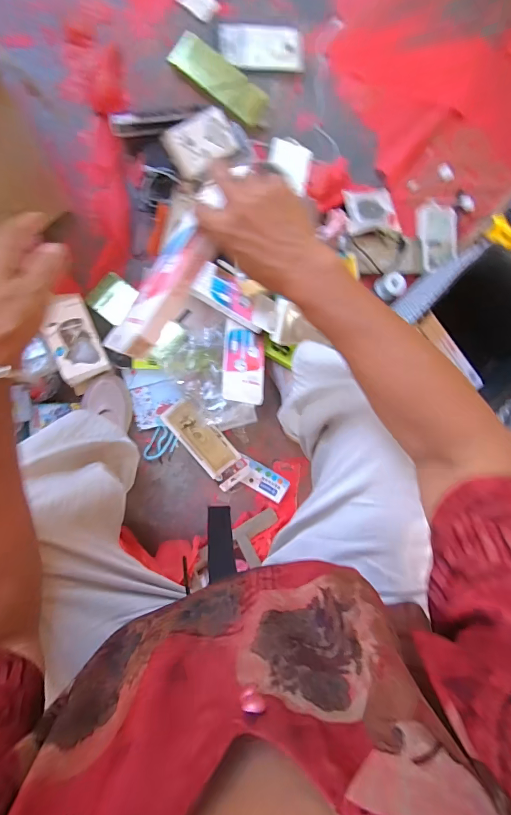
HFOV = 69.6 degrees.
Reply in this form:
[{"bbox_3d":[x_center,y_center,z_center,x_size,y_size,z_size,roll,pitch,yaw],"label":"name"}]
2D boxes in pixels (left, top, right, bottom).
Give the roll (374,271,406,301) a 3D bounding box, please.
[{"bbox_3d":[0.298,-0.266,0.809,0.050,0.037,0.053,0,91,-11],"label":"roll"}]

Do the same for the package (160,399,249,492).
[{"bbox_3d":[-0.101,0.074,0.755,0.075,0.015,0.200,-39,100,7],"label":"package"}]

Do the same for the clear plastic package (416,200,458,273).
[{"bbox_3d":[0.411,-0.393,0.831,0.084,0.025,0.166,-8,93,-10],"label":"clear plastic package"}]

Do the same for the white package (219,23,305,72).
[{"bbox_3d":[0.014,-0.744,0.754,0.170,0.013,0.093,-1,91,-11],"label":"white package"}]

